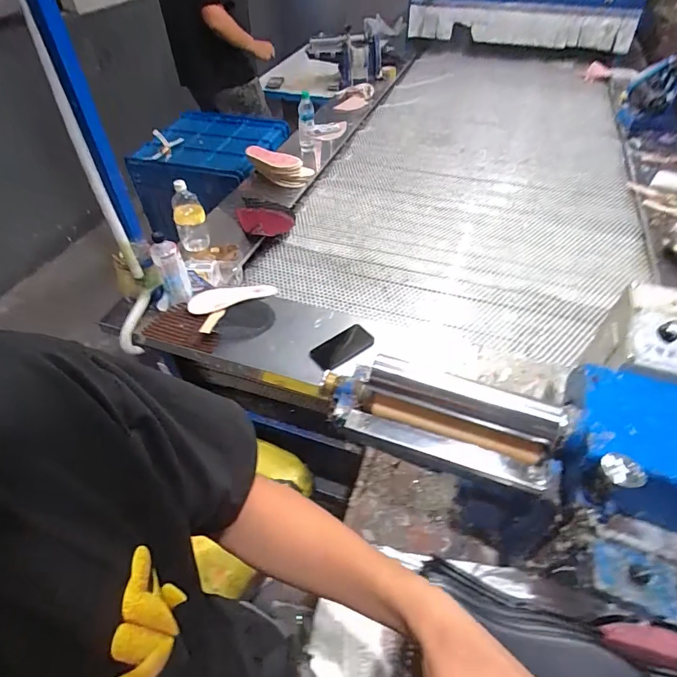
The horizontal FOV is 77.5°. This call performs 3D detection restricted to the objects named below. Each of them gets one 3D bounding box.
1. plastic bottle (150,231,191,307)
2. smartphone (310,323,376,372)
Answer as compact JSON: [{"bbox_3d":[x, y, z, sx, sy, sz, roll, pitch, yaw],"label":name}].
[{"bbox_3d":[-0.434,-0.183,1.093,0.072,0.195,0.057,-21,50,-17],"label":"plastic bottle"},{"bbox_3d":[0.010,0.021,1.055,0.153,0.012,0.078,-33,69,-15],"label":"smartphone"}]

